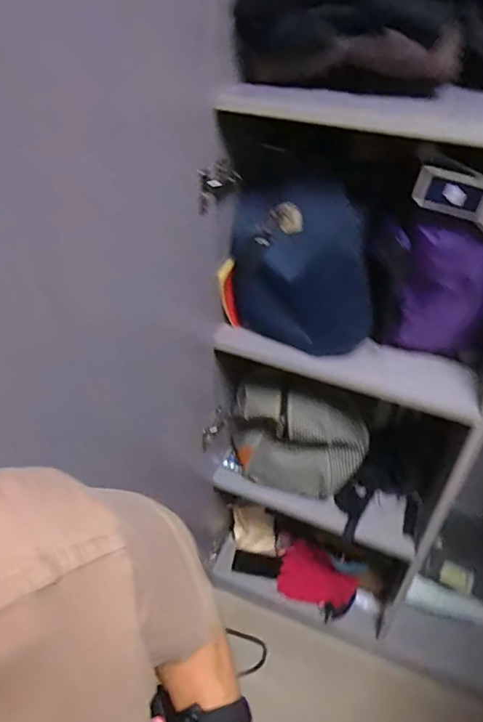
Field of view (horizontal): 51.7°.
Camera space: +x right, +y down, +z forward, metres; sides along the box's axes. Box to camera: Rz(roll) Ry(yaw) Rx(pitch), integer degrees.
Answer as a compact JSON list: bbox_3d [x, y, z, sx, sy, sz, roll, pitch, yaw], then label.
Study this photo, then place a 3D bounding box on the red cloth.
[{"bbox_3d":[0.191,0.583,1.320,0.194,0.039,0.137,30,47,29],"label":"red cloth"}]

